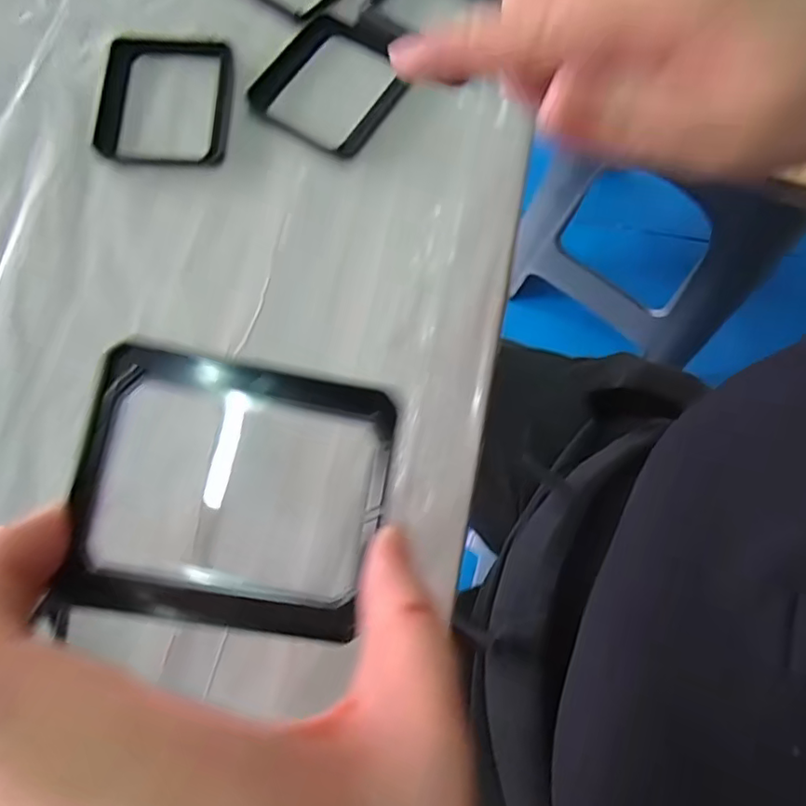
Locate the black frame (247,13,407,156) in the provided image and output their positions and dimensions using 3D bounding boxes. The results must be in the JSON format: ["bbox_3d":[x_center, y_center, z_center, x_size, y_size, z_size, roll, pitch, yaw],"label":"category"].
[{"bbox_3d":[-0.039,-0.181,0.323,0.072,0.008,0.085,29,75,8],"label":"black frame"}]

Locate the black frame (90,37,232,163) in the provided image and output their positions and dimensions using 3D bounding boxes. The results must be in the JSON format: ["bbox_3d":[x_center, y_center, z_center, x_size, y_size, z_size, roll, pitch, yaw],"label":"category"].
[{"bbox_3d":[-0.131,-0.164,0.314,0.071,0.008,0.079,0,73,0],"label":"black frame"}]

